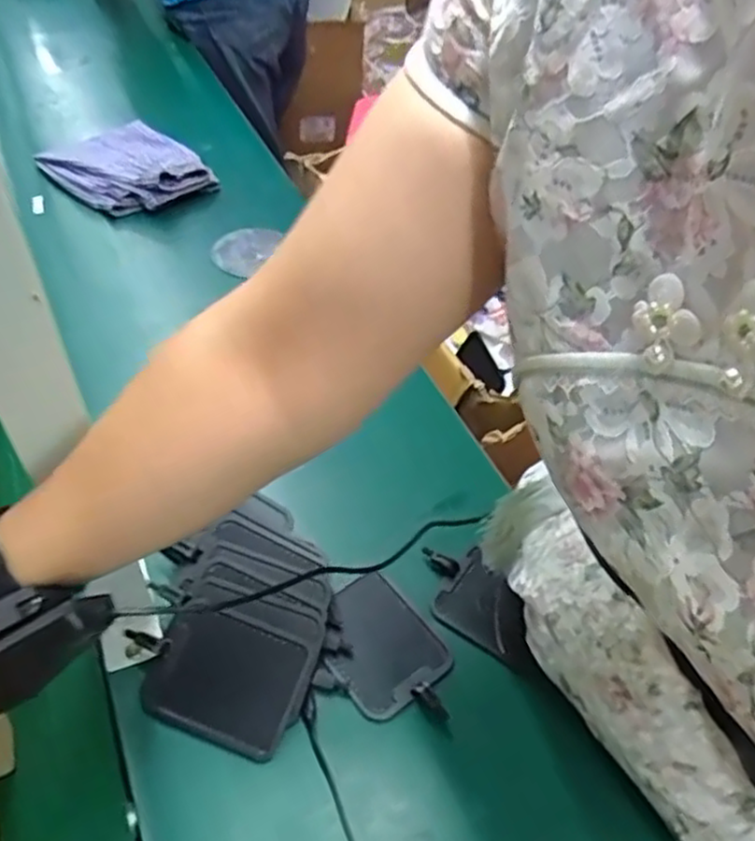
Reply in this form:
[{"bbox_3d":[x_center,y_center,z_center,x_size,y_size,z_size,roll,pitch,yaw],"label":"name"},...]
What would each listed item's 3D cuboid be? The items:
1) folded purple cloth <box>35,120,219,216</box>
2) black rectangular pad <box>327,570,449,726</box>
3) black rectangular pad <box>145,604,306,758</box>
[{"bbox_3d":[-0.322,-0.326,0.905,0.194,0.036,0.166,37,56,26],"label":"folded purple cloth"},{"bbox_3d":[-0.001,0.160,0.512,0.074,0.007,0.091,-30,57,-27],"label":"black rectangular pad"},{"bbox_3d":[-0.104,0.174,0.482,0.099,0.005,0.078,17,63,9],"label":"black rectangular pad"}]

